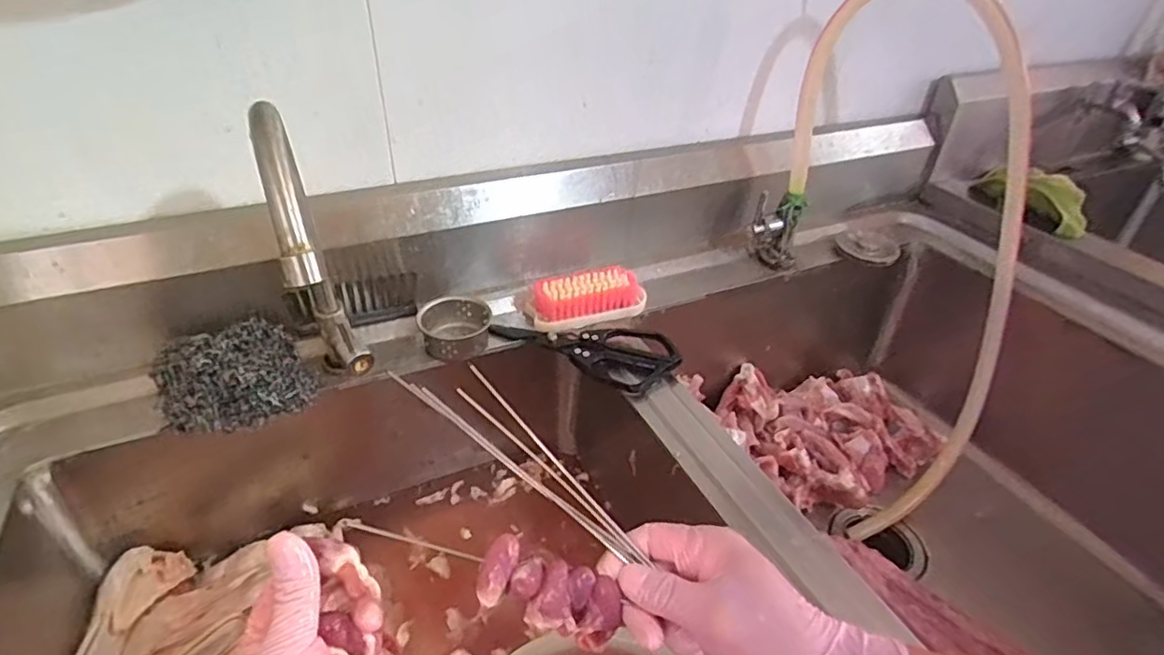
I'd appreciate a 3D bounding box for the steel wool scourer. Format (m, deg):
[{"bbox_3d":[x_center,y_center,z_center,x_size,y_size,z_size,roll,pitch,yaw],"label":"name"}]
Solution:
[{"bbox_3d":[-0.315,0.045,0.559,0.116,0.055,0.089,-26,45,-33],"label":"steel wool scourer"}]

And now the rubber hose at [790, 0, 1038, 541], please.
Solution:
[{"bbox_3d":[0.441,-0.111,0.804,0.313,0.613,0.376,31,45,34],"label":"rubber hose"}]

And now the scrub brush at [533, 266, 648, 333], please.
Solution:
[{"bbox_3d":[0.007,-0.036,0.706,0.131,0.037,0.057,-19,41,-27],"label":"scrub brush"}]

